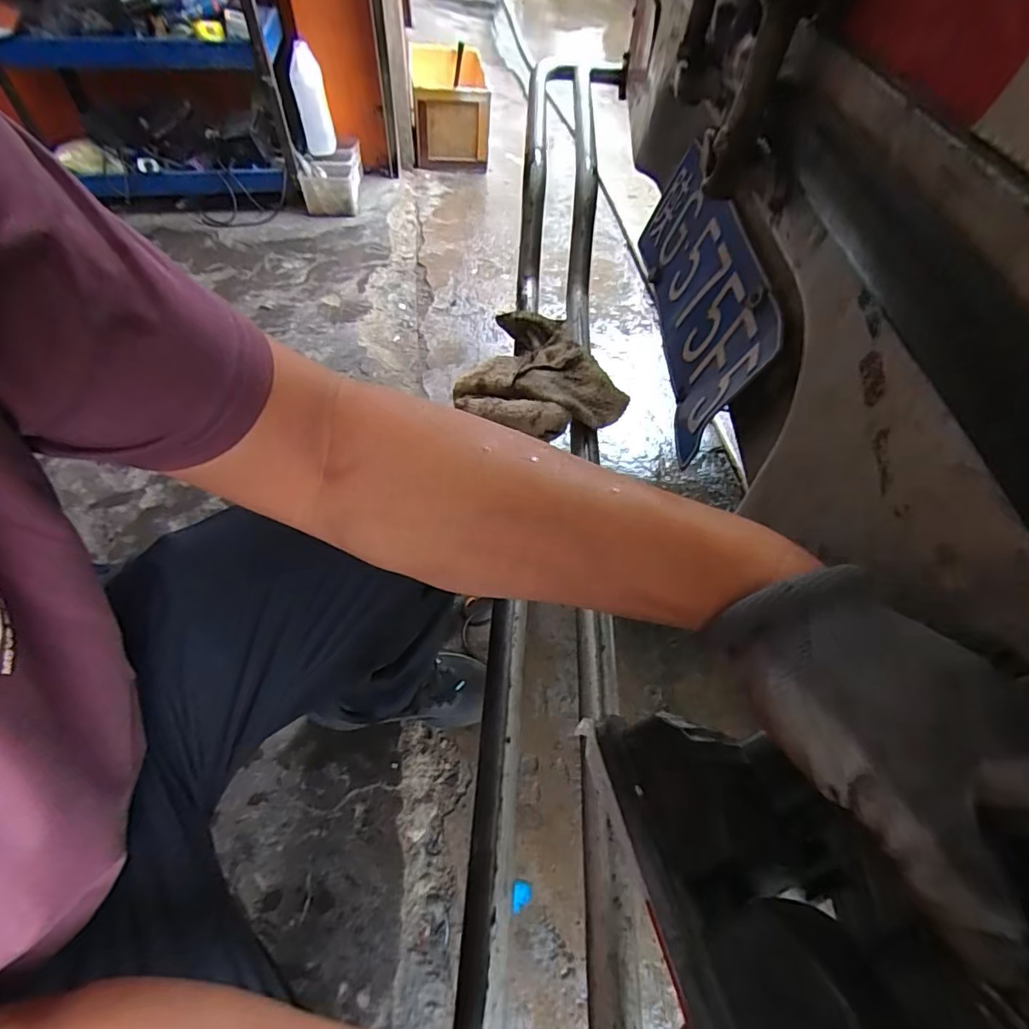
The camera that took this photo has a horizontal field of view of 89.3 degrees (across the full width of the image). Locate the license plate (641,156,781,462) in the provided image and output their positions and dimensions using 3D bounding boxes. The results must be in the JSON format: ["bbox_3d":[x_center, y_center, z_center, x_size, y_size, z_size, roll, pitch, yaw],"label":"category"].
[{"bbox_3d":[0.192,-0.251,0.553,0.029,0.162,0.408,16,51,-13],"label":"license plate"}]

